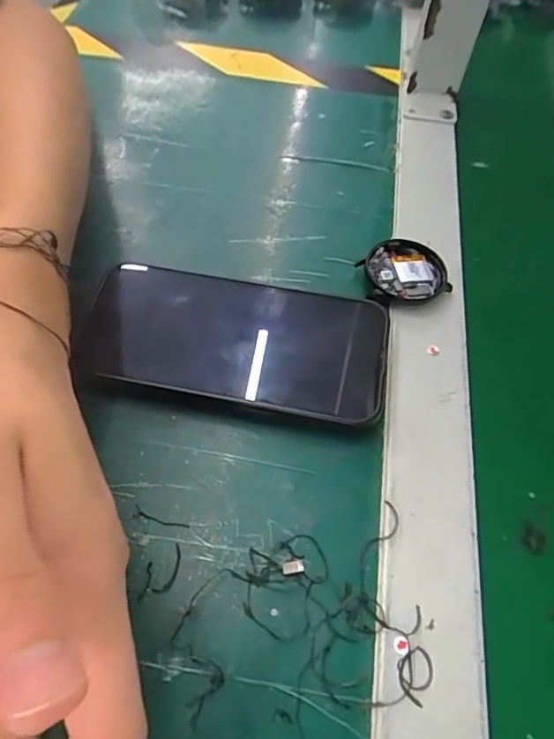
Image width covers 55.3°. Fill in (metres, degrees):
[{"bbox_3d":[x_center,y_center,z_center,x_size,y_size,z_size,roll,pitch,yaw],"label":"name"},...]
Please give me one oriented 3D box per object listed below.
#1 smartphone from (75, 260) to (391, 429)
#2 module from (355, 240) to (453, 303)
[{"bbox_3d":[-0.021,-0.014,0.260,0.144,0.015,0.071,11,57,3],"label":"smartphone"},{"bbox_3d":[0.071,-0.054,0.294,0.043,0.009,0.039,-12,58,-12],"label":"module"}]

